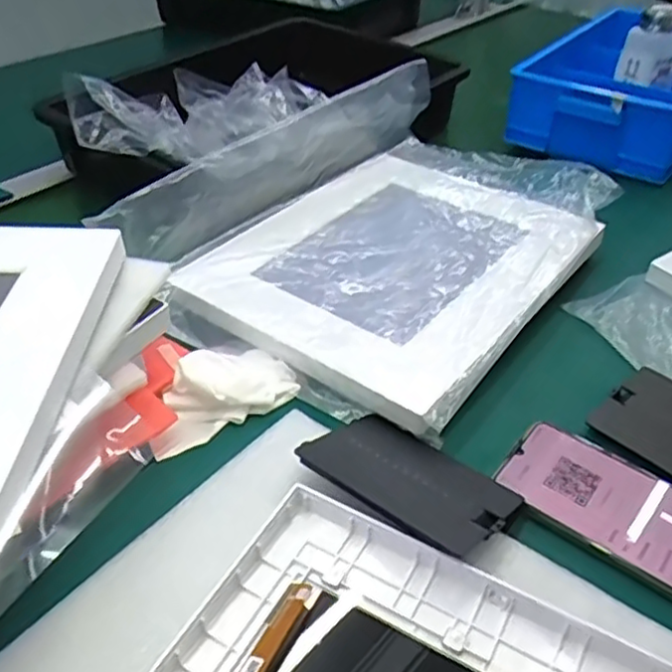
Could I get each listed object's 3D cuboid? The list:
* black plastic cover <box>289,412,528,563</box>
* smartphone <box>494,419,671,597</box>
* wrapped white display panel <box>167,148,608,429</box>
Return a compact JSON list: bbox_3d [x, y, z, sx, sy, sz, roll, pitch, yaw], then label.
[{"bbox_3d":[0.043,0.086,0.426,0.120,0.009,0.082,26,28,31],"label":"black plastic cover"},{"bbox_3d":[0.177,0.104,0.422,0.147,0.014,0.072,29,47,31],"label":"smartphone"},{"bbox_3d":[0.051,-0.075,0.588,0.261,0.023,0.295,26,46,29],"label":"wrapped white display panel"}]

